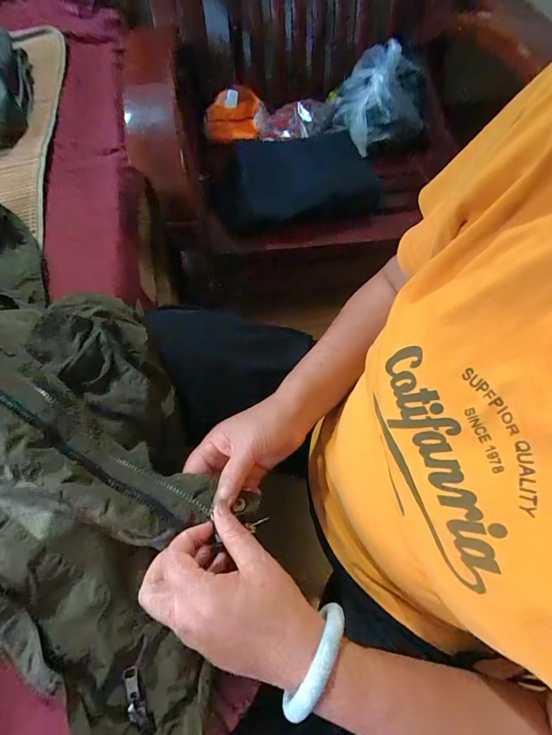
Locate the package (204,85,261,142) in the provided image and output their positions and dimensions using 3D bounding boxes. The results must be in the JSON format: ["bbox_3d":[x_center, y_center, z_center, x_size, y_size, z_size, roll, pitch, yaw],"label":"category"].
[{"bbox_3d":[-0.105,-0.589,0.871,0.132,0.117,0.034,-20,65,-11],"label":"package"}]

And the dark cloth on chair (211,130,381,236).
[{"bbox_3d":[0.071,-0.397,0.783,0.298,0.059,0.199,-4,88,-2],"label":"dark cloth on chair"}]

